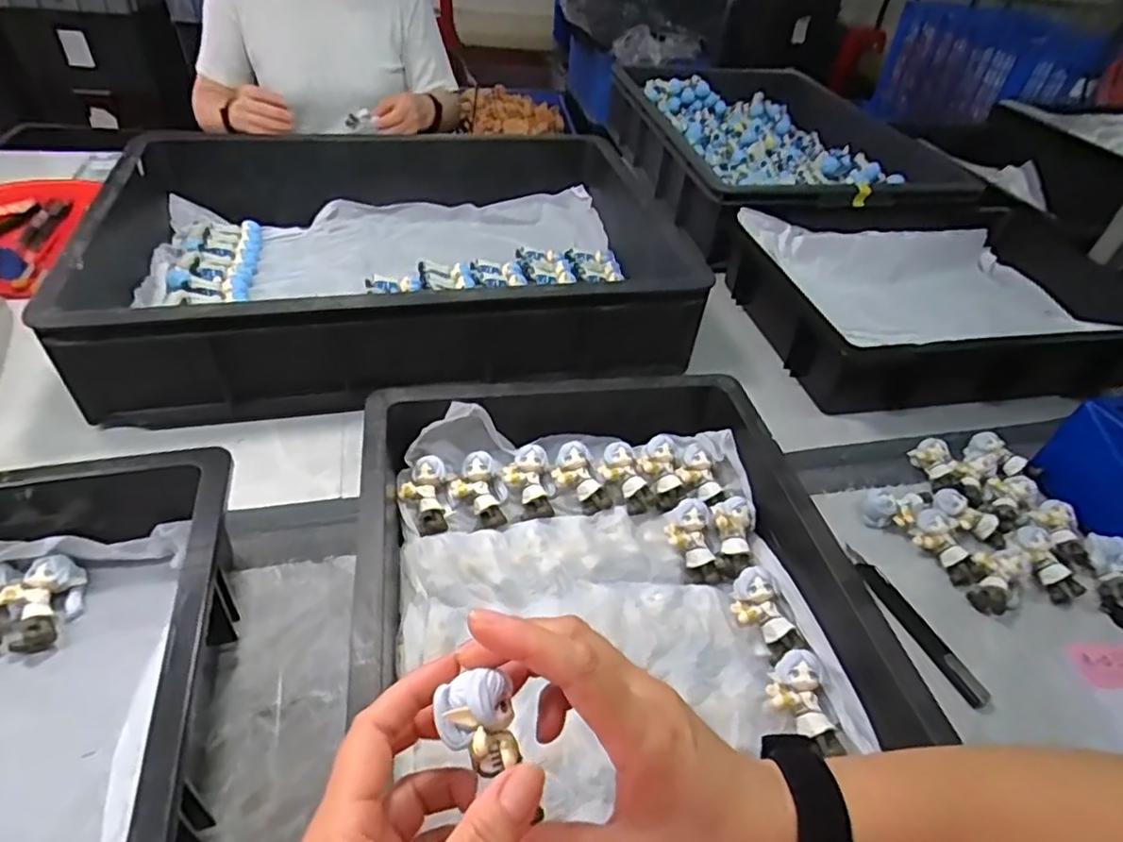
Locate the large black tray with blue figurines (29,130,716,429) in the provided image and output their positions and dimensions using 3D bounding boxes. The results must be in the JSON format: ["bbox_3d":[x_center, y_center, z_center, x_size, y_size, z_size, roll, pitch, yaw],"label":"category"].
[{"bbox_3d":[-0.186,-0.202,0.738,0.585,0.120,0.407,-6,44,-14],"label":"large black tray with blue figurines"}]

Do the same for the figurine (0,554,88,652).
[{"bbox_3d":[-0.352,0.124,0.424,0.040,0.029,0.056,-10,45,-18],"label":"figurine"}]

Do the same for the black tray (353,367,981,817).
[{"bbox_3d":[0.039,0.138,0.399,0.314,0.072,0.470,-4,43,-11],"label":"black tray"}]

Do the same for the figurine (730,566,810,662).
[{"bbox_3d":[0.142,0.138,0.449,0.033,0.027,0.062,-15,60,-22],"label":"figurine"}]

